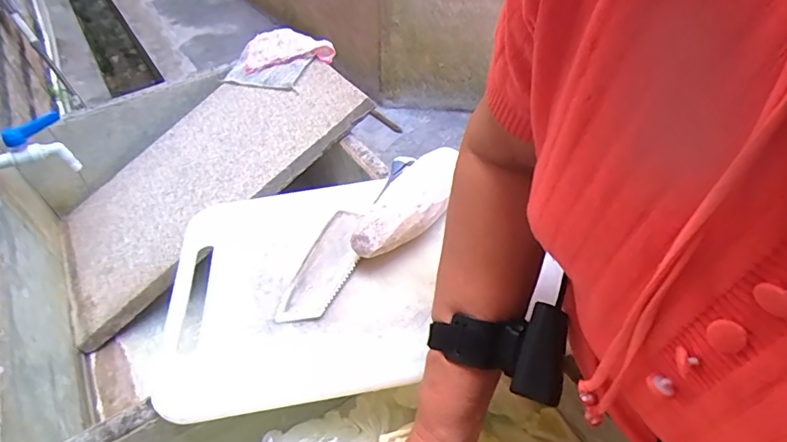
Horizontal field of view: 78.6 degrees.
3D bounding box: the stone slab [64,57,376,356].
[{"bbox_3d":[-0.331,-0.094,0.810,0.539,0.022,0.350,-42,51,-2],"label":"stone slab"}]

